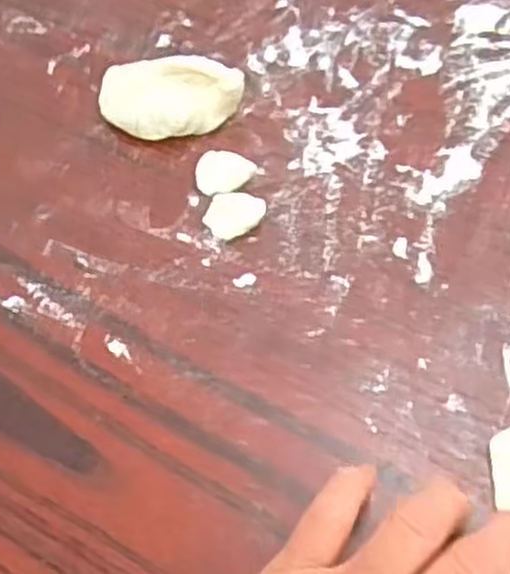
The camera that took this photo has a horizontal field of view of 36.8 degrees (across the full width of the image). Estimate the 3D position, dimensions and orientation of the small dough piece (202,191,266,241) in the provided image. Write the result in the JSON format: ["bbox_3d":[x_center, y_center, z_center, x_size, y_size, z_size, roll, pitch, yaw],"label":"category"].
[{"bbox_3d":[-0.010,-0.034,0.364,0.026,0.006,0.026,-1,56,2],"label":"small dough piece"}]

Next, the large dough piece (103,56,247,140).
[{"bbox_3d":[-0.043,-0.096,0.392,0.073,0.028,0.036,-1,56,1],"label":"large dough piece"}]

